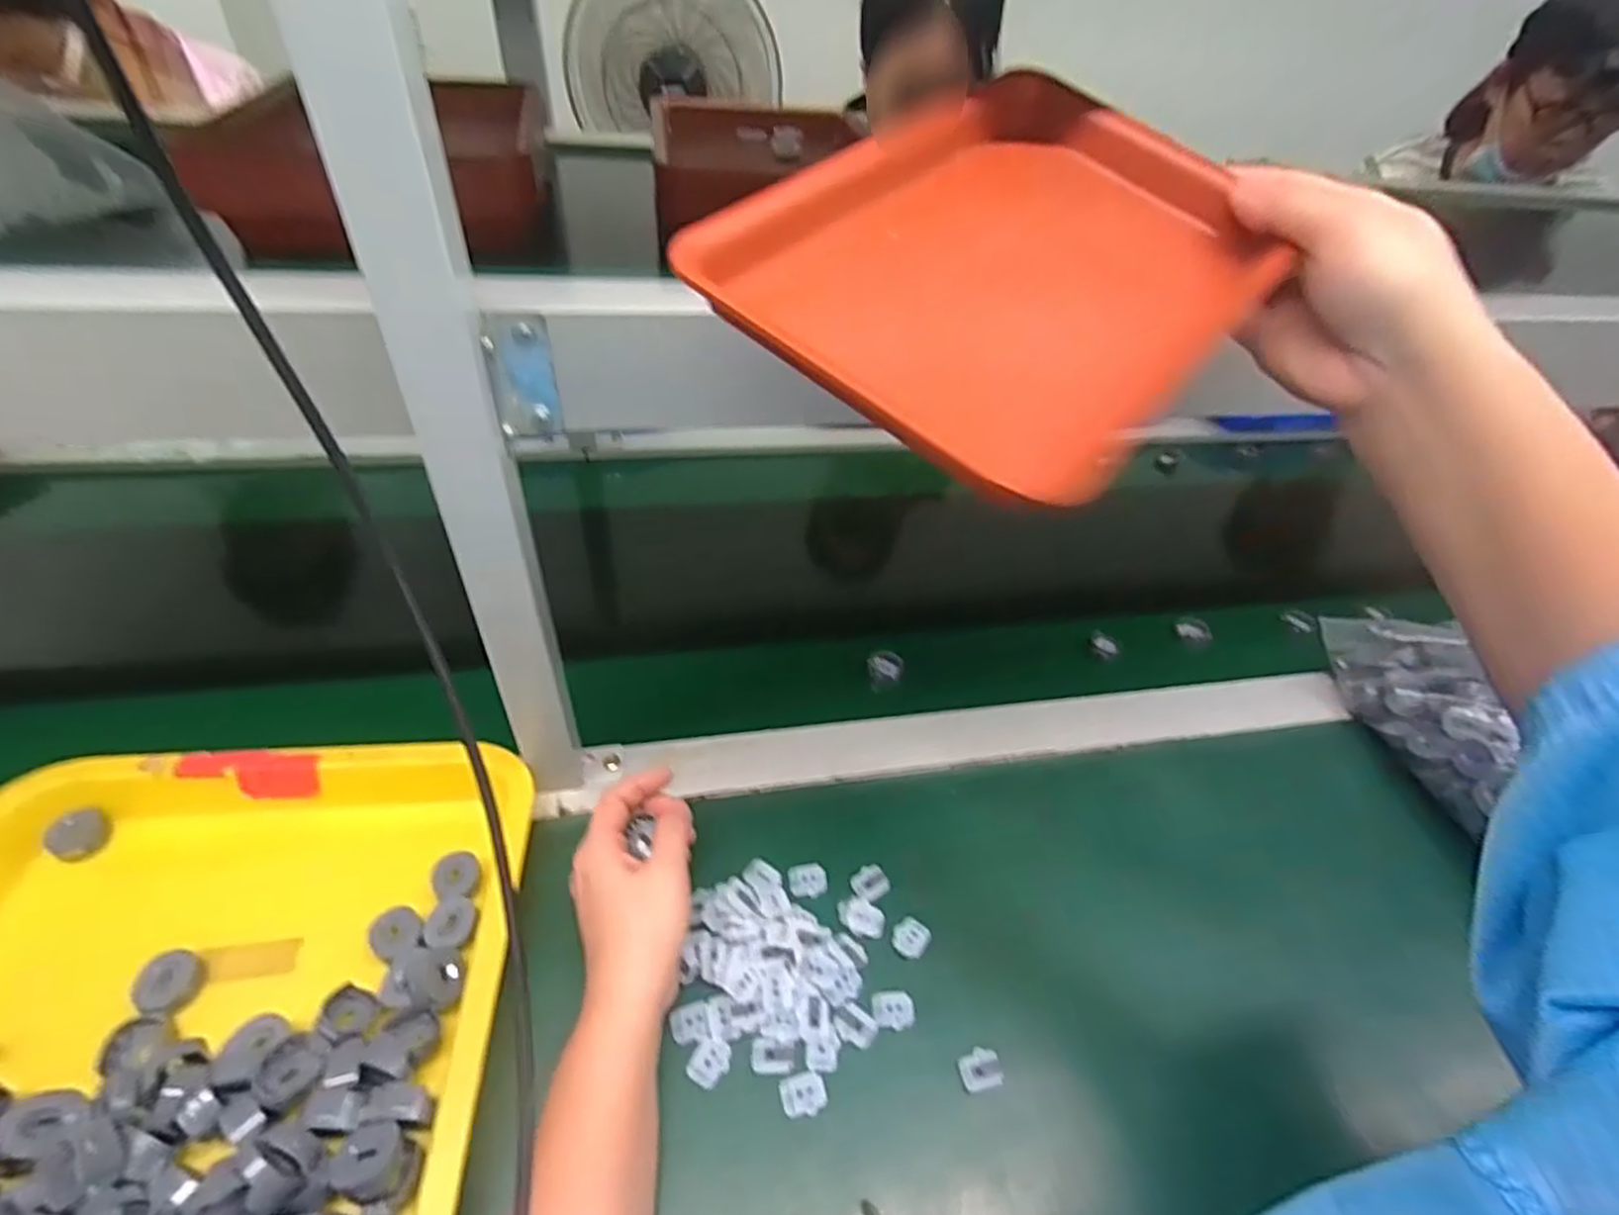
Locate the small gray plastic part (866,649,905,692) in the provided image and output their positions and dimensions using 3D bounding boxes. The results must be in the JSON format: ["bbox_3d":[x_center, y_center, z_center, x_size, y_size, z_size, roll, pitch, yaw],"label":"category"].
[{"bbox_3d":[0.064,0.053,0.589,0.029,0.015,0.032,-2,43,-8],"label":"small gray plastic part"}]

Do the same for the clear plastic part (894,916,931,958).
[{"bbox_3d":[0.060,0.195,0.416,0.019,0.007,0.020,25,46,20],"label":"clear plastic part"}]

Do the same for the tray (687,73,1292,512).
[{"bbox_3d":[0.087,-0.142,0.280,0.161,0.021,0.253,39,62,14],"label":"tray"}]

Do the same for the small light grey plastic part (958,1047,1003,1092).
[{"bbox_3d":[0.089,0.241,0.368,0.021,0.007,0.018,-4,44,-11],"label":"small light grey plastic part"}]

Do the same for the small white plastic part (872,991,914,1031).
[{"bbox_3d":[0.046,0.220,0.385,0.022,0.004,0.019,-3,43,-9],"label":"small white plastic part"}]

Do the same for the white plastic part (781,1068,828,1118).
[{"bbox_3d":[-0.002,0.244,0.354,0.022,0.004,0.018,-6,44,-13],"label":"white plastic part"}]

